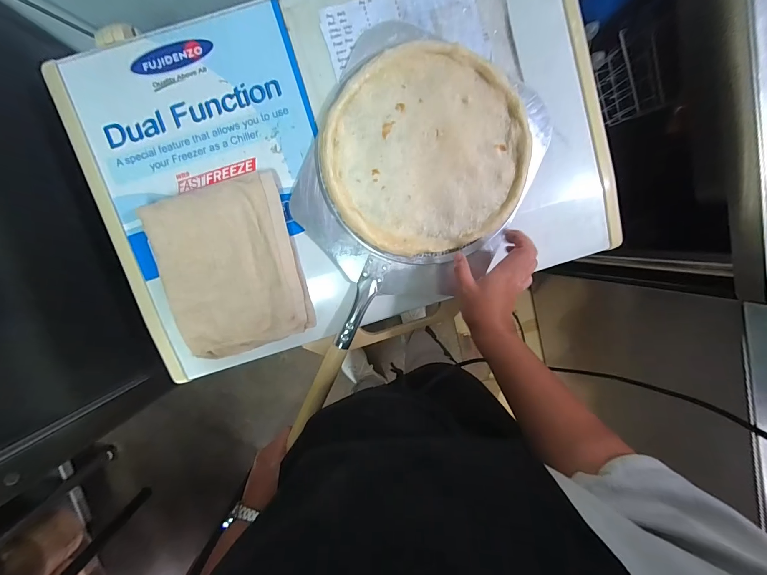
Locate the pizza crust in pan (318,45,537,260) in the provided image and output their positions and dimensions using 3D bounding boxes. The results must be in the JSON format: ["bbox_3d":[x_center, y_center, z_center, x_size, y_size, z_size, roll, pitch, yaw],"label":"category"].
[{"bbox_3d":[0.058,-0.178,0.450,0.279,0.041,0.270,-8,92,1],"label":"pizza crust in pan"}]

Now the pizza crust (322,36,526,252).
[{"bbox_3d":[0.060,-0.184,0.440,0.273,0.024,0.258,0,95,-1],"label":"pizza crust"}]

